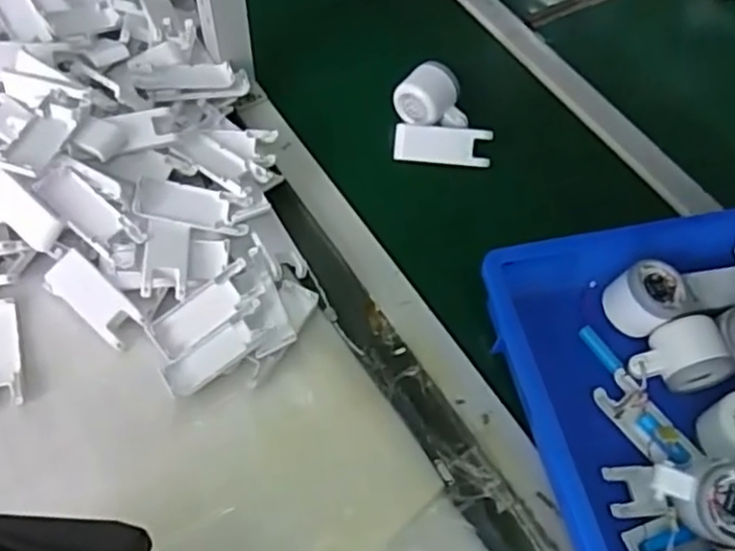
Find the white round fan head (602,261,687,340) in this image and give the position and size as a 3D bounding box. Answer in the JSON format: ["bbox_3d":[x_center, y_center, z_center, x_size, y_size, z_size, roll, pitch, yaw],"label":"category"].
[{"bbox_3d":[0.255,0.020,0.623,0.066,0.047,0.059,-23,63,-17],"label":"white round fan head"}]

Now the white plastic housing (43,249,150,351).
[{"bbox_3d":[-0.245,0.022,0.614,0.100,0.014,0.042,39,88,12],"label":"white plastic housing"}]

